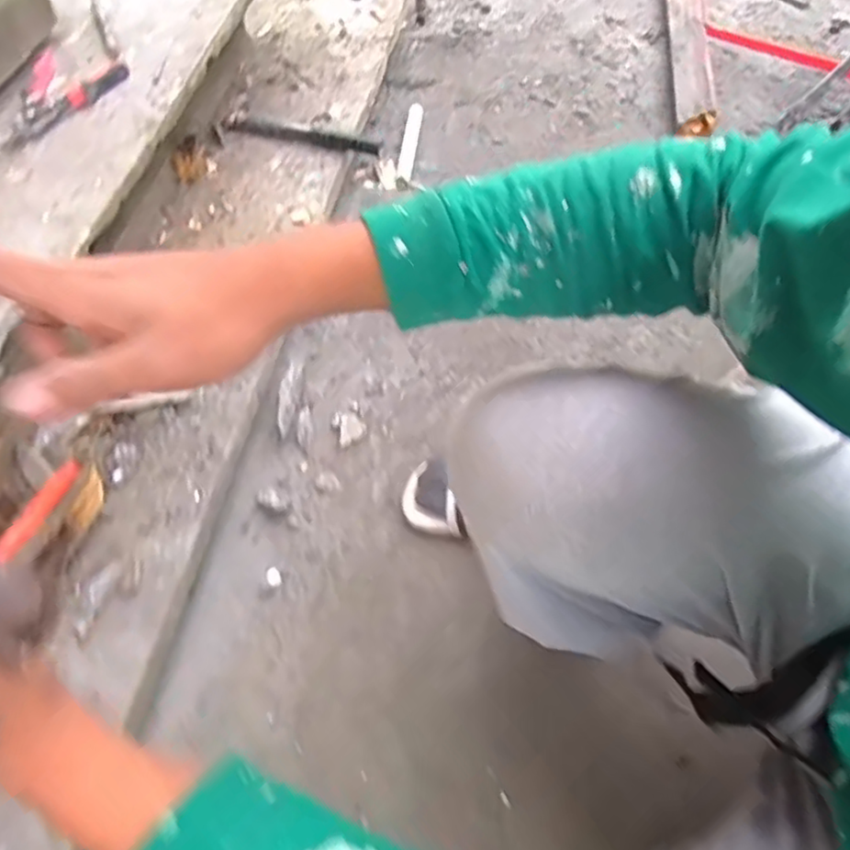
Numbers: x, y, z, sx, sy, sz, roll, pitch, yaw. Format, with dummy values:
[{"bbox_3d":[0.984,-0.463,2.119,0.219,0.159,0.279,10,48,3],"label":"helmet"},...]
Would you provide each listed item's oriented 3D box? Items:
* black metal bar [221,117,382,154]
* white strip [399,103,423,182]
[{"bbox_3d":[-0.221,-0.518,1.159,0.304,0.026,0.029,14,61,12],"label":"black metal bar"},{"bbox_3d":[-0.029,-0.565,1.284,0.028,0.014,0.213,12,61,-8],"label":"white strip"}]

